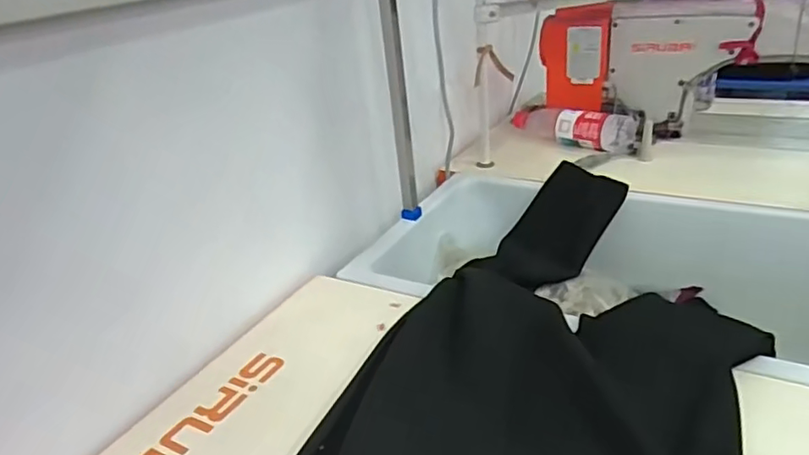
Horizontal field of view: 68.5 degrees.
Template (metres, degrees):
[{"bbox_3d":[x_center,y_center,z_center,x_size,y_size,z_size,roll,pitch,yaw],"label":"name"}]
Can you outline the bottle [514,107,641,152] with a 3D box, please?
[{"bbox_3d":[0.300,-0.186,1.095,0.243,0.058,0.060,17,36,40],"label":"bottle"}]

